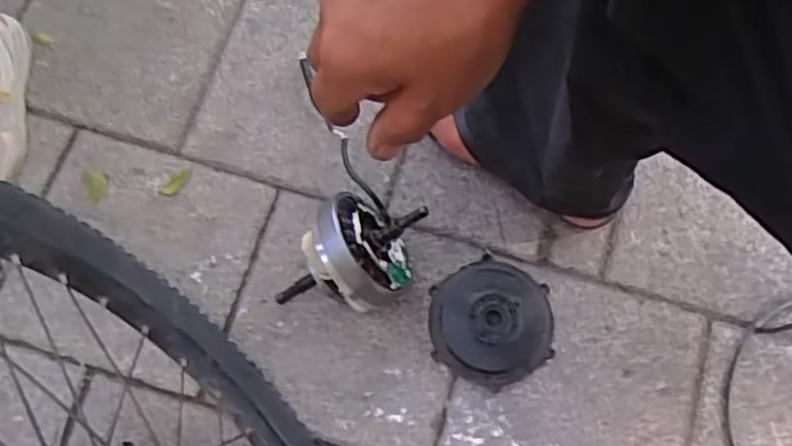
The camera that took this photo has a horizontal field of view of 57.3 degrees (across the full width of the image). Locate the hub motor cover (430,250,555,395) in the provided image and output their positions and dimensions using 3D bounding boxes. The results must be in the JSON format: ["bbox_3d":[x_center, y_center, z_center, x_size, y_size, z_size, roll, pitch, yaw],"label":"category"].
[{"bbox_3d":[0.102,0.105,0.776,0.130,0.027,0.131,5,73,0],"label":"hub motor cover"}]

